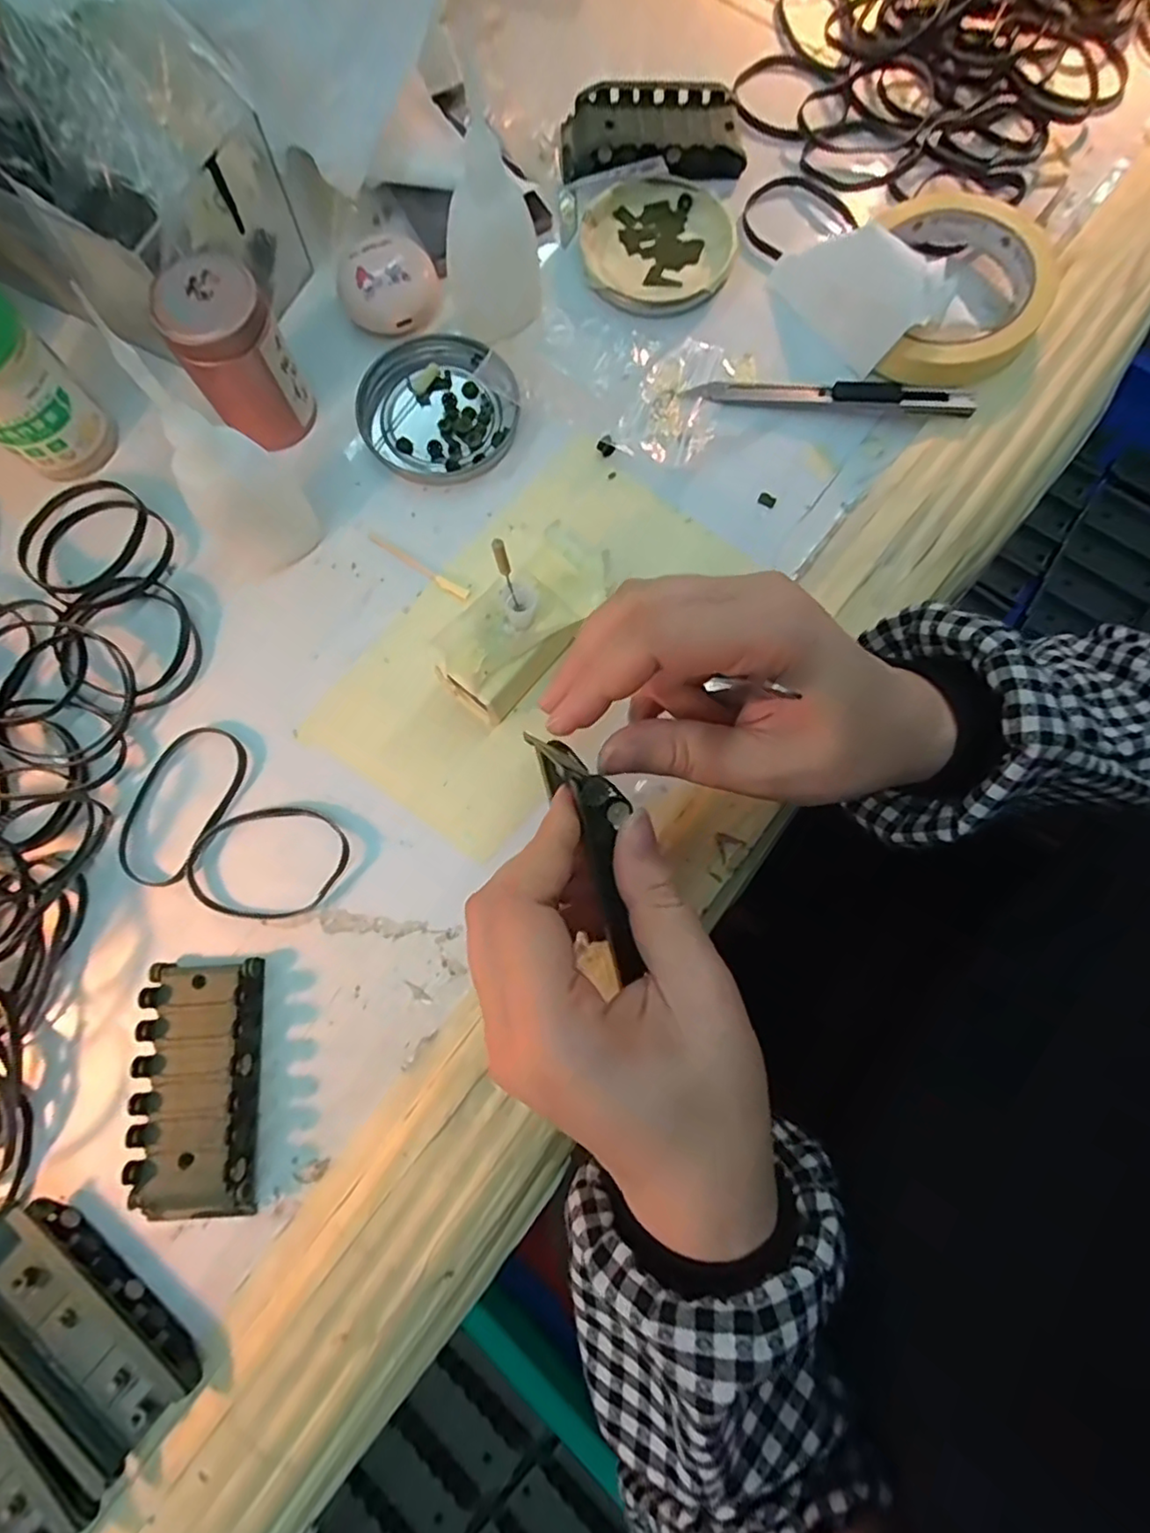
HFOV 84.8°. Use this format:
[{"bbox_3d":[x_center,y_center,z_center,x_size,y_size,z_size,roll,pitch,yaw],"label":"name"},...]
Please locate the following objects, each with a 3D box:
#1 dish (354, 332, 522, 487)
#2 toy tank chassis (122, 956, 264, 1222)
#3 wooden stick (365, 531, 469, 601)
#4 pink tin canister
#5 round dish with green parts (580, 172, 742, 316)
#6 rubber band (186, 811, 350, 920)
[{"bbox_3d":[-0.068,-0.180,0.315,0.078,0.009,0.077,0,79,-1],"label":"dish"},{"bbox_3d":[-0.151,0.129,0.252,0.044,0.014,0.095,-1,79,-2],"label":"toy tank chassis"},{"bbox_3d":[-0.075,-0.097,0.302,0.059,0.004,0.006,34,80,5],"label":"wooden stick"},{"bbox_3d":[-0.153,-0.185,0.286,0.042,0.063,0.039,-35,82,-7],"label":"pink tin canister"},{"bbox_3d":[0.044,-0.276,0.334,0.081,0.013,0.074,0,79,-1],"label":"round dish with green parts"},{"bbox_3d":[-0.133,0.043,0.273,0.069,0.006,0.046,-7,79,-3],"label":"rubber band"}]

